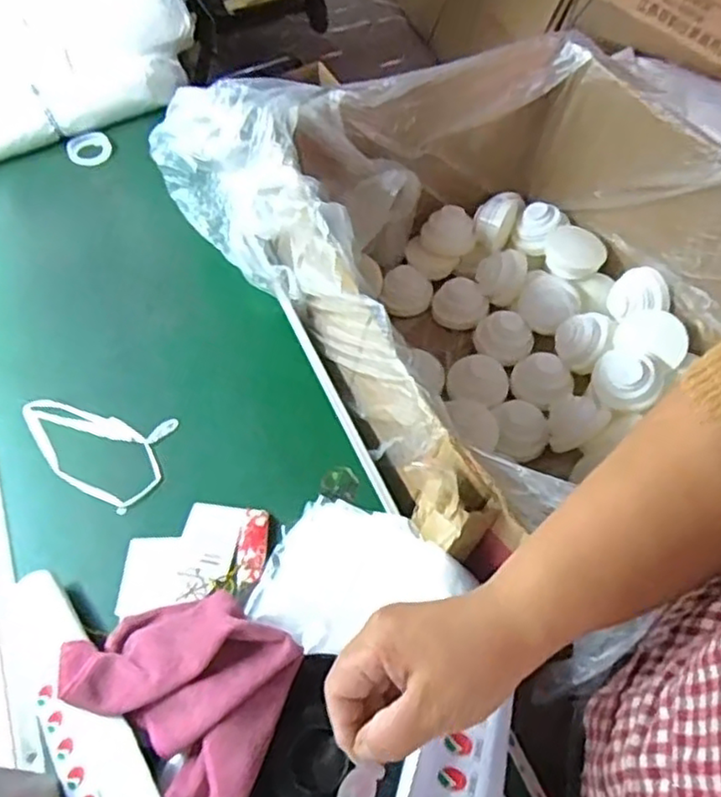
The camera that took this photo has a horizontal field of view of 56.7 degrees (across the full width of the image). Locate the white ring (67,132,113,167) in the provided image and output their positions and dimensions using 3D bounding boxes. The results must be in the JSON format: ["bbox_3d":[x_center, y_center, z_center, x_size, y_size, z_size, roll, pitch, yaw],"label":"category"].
[{"bbox_3d":[-0.373,-0.342,0.920,0.059,0.009,0.046,-26,89,-12],"label":"white ring"}]

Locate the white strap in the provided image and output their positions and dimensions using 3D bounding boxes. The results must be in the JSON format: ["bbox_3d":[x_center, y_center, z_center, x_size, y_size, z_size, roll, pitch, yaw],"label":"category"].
[{"bbox_3d":[-0.269,0.052,0.653,0.159,0.006,0.101,8,58,9],"label":"white strap"}]

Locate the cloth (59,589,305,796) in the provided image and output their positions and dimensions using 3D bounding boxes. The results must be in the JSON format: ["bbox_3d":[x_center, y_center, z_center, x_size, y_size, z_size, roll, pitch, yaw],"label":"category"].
[{"bbox_3d":[-0.138,0.218,0.503,0.173,0.051,0.141,26,62,19],"label":"cloth"}]

